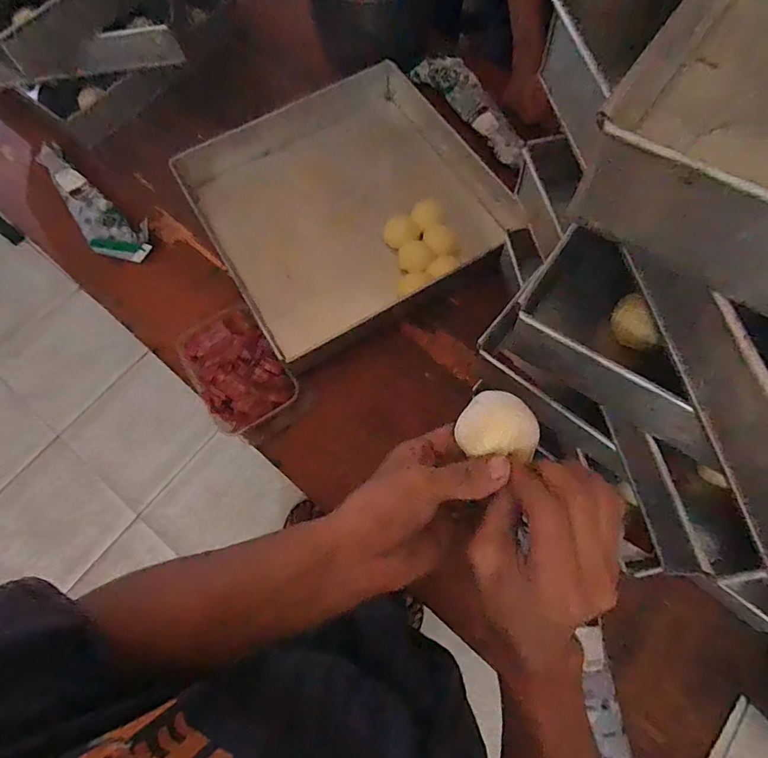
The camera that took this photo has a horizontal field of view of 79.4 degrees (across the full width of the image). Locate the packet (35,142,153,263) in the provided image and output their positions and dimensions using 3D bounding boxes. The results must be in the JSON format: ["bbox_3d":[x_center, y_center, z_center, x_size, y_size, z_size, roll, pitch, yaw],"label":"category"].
[{"bbox_3d":[-0.481,-0.289,0.761,0.085,0.040,0.298,-41,73,-13],"label":"packet"}]

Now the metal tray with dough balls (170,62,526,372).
[{"bbox_3d":[-0.056,-0.273,0.724,0.416,0.060,0.416,-32,71,-10],"label":"metal tray with dough balls"}]

